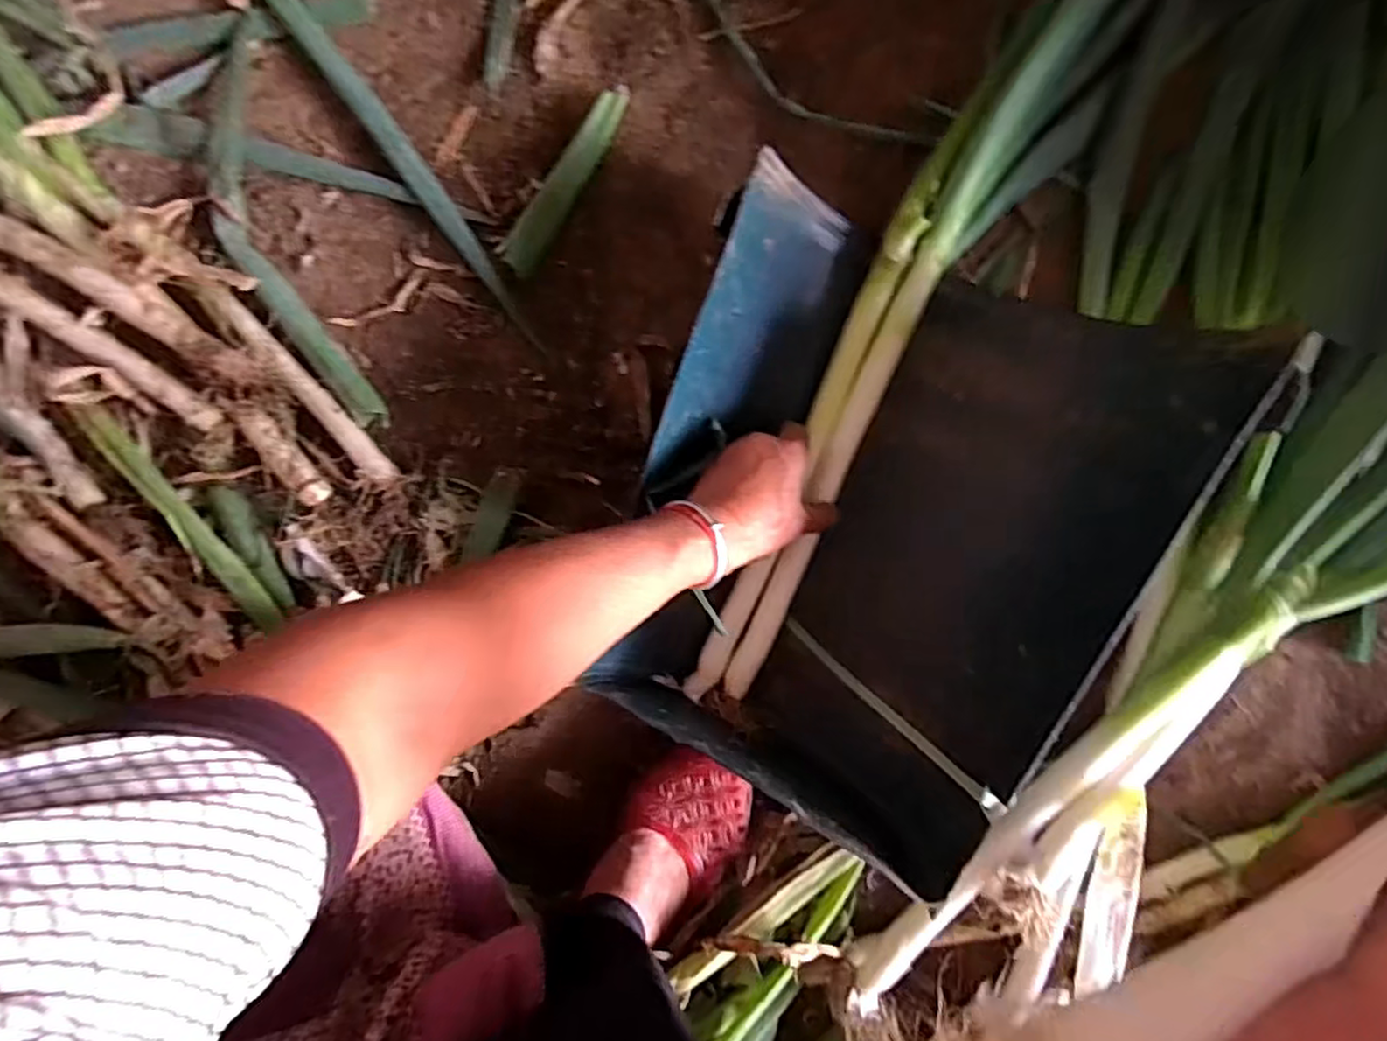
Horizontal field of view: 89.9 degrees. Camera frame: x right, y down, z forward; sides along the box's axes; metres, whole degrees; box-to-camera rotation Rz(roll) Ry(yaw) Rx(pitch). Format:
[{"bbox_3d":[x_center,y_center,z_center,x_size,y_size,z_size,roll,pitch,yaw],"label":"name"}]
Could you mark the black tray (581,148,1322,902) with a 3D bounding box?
[{"bbox_3d":[0.117,-0.007,0.444,0.289,0.146,0.364,18,92,5],"label":"black tray"}]

